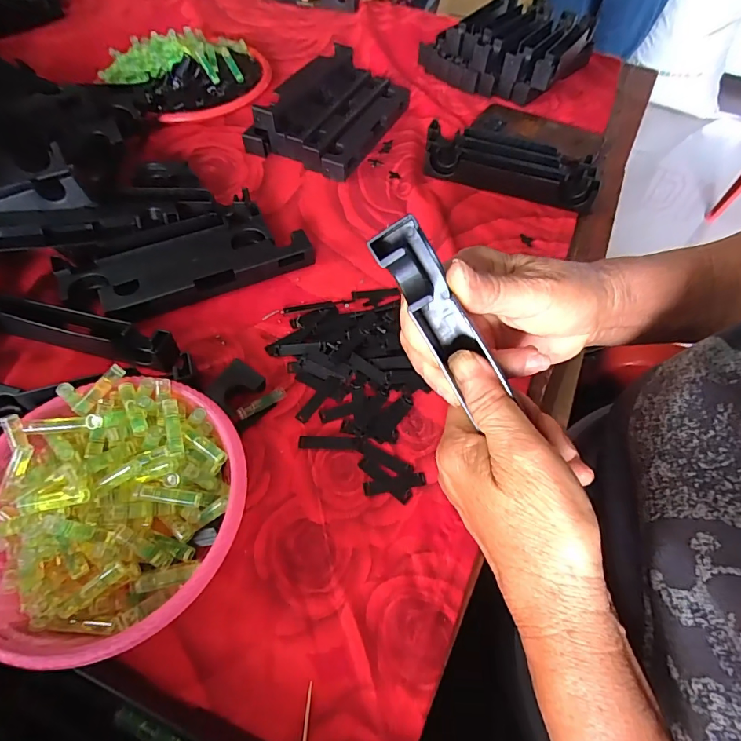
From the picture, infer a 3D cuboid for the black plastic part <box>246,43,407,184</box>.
[{"bbox_3d":[-0.047,-0.340,0.566,0.141,0.052,0.205,23,60,13],"label":"black plastic part"}]

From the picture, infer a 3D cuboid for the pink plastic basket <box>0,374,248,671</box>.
[{"bbox_3d":[-0.169,0.091,0.289,0.164,0.054,0.163,1,58,-1],"label":"pink plastic basket"}]

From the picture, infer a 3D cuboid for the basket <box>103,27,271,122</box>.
[{"bbox_3d":[-0.236,-0.408,0.603,0.208,0.055,0.179,-34,65,-21],"label":"basket"}]

